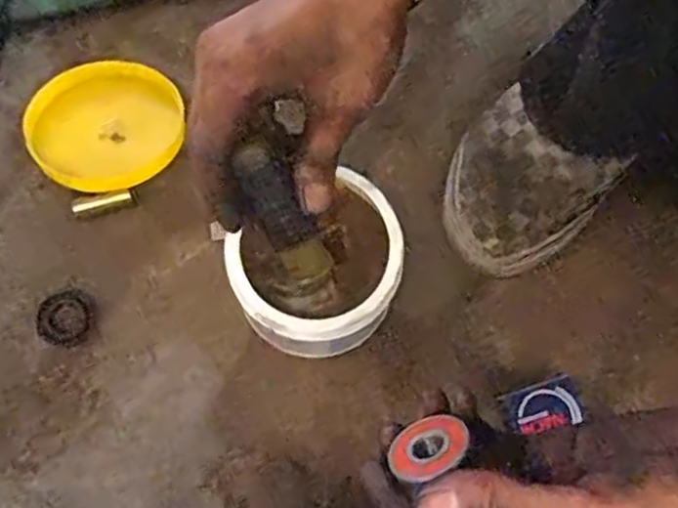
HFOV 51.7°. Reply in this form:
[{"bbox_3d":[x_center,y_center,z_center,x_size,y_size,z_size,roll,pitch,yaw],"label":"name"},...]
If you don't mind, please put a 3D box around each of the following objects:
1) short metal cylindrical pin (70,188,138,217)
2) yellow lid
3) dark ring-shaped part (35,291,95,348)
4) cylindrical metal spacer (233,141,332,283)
[{"bbox_3d":[-0.162,-0.034,0.484,0.043,0.014,0.012,-12,73,-5],"label":"short metal cylindrical pin"},{"bbox_3d":[-0.164,-0.094,0.499,0.104,0.027,0.108,0,72,-1],"label":"yellow lid"},{"bbox_3d":[-0.181,0.042,0.460,0.036,0.006,0.036,0,72,-1],"label":"dark ring-shaped part"},{"bbox_3d":[-0.027,-0.018,0.369,0.025,0.086,0.018,-35,41,-11],"label":"cylindrical metal spacer"}]

